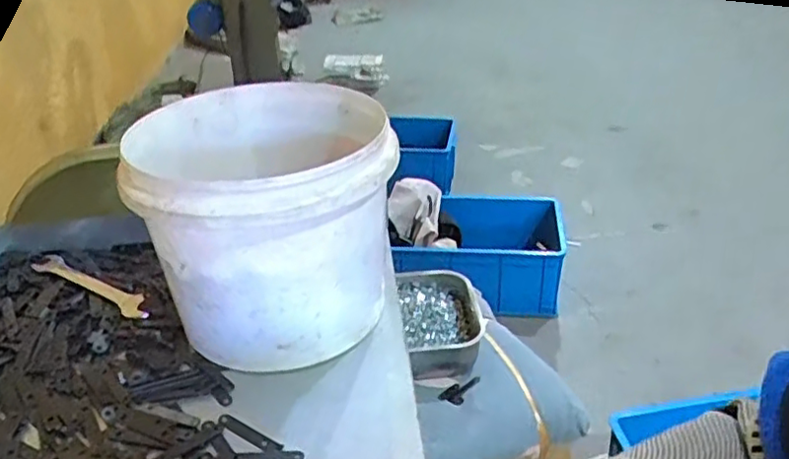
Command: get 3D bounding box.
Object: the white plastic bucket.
[{"bbox_3d":[-0.093,-0.003,0.493,0.176,0.155,0.188,-2,31,-3],"label":"white plastic bucket"}]

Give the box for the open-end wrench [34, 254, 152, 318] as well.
[{"bbox_3d":[-0.255,0.047,0.549,0.145,0.004,0.022,18,35,28],"label":"open-end wrench"}]

